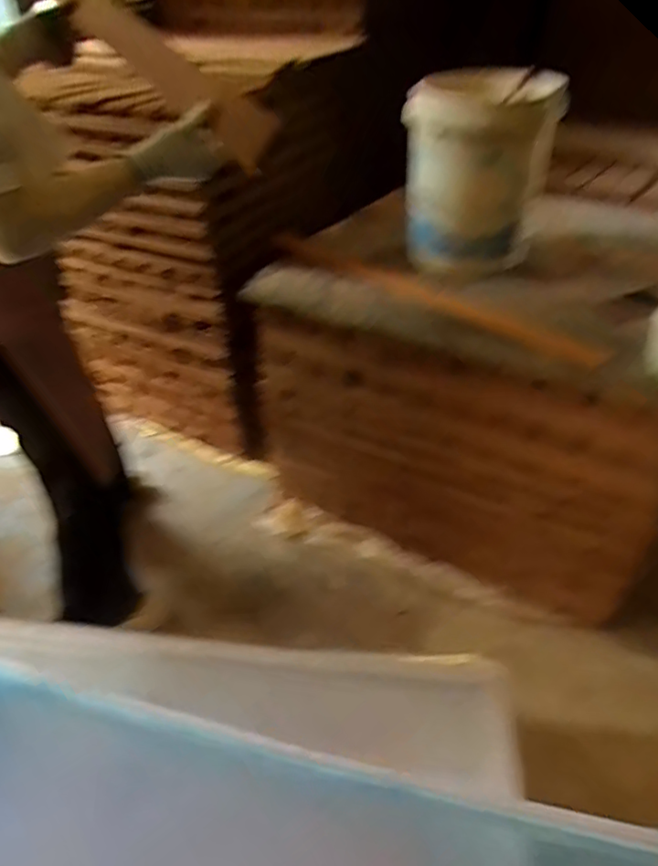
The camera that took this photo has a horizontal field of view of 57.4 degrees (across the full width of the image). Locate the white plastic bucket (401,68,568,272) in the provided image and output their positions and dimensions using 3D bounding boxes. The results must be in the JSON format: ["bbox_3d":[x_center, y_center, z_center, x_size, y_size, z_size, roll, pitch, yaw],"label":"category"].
[{"bbox_3d":[0.323,-0.572,1.323,0.283,0.350,0.295,13,41,15],"label":"white plastic bucket"}]

